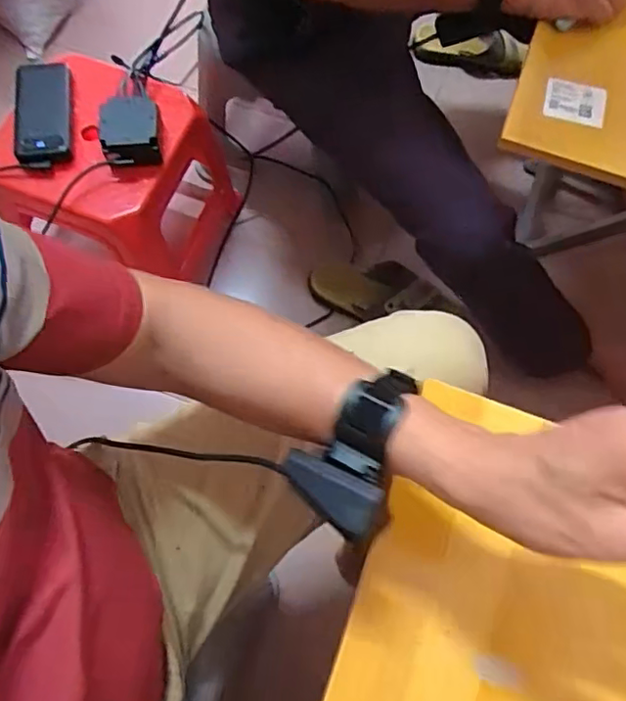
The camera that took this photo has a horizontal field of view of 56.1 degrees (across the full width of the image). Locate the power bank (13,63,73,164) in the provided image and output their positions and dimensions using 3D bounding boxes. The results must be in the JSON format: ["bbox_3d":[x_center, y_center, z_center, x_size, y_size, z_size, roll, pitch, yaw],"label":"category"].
[{"bbox_3d":[-0.366,-0.324,0.796,0.082,0.030,0.144,-5,69,-2],"label":"power bank"}]

